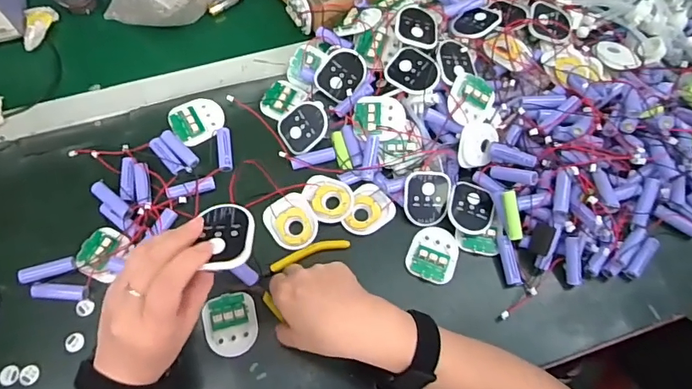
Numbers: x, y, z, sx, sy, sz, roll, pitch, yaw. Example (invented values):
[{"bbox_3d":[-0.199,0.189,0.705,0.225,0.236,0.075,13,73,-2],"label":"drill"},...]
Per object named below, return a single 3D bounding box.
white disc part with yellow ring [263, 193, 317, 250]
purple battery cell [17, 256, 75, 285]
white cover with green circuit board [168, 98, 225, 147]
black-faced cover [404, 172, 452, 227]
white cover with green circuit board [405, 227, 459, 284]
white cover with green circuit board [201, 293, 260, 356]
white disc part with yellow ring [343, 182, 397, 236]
[{"bbox_3d":[-0.057,0.029,0.505,0.048,0.008,0.059,-32,72,-16],"label":"white disc part with yellow ring"},{"bbox_3d":[-0.296,0.076,0.477,0.050,0.018,0.016,-19,69,-11],"label":"purple battery cell"},{"bbox_3d":[-0.170,-0.085,0.545,0.058,0.012,0.052,-29,71,-15],"label":"white cover with green circuit board"},{"bbox_3d":[0.087,0.005,0.509,0.048,0.004,0.057,2,96,-2],"label":"black-faced cover"},{"bbox_3d":[0.091,0.062,0.494,0.050,0.010,0.057,21,67,6],"label":"white cover with green circuit board"},{"bbox_3d":[-0.111,0.126,0.461,0.049,0.008,0.057,-11,68,-8],"label":"white cover with green circuit board"},{"bbox_3d":[0.020,0.017,0.518,0.058,0.013,0.050,-37,73,-17],"label":"white disc part with yellow ring"}]

